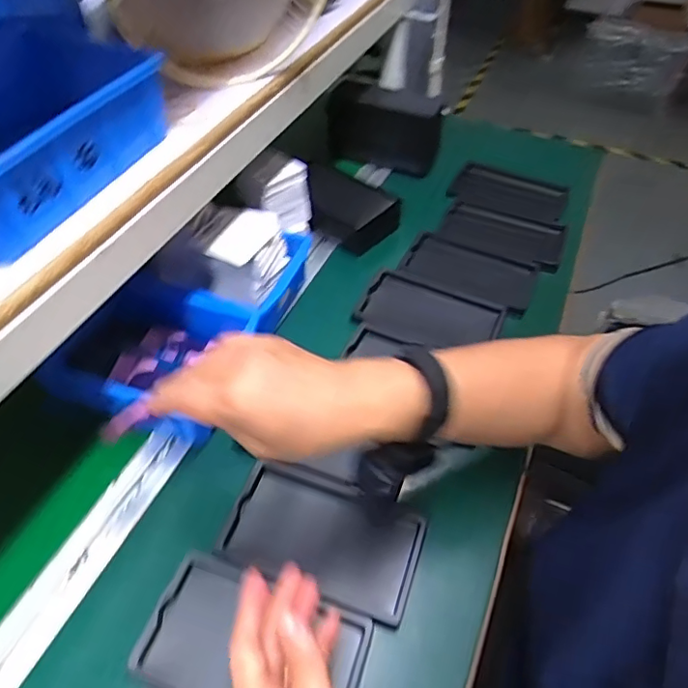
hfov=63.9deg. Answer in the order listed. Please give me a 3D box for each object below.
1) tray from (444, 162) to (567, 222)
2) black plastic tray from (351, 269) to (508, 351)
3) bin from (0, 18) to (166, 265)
[{"bbox_3d":[0.245,-0.228,0.823,0.161,0.013,0.098,21,53,16],"label":"tray"},{"bbox_3d":[0.101,-0.034,0.645,0.159,0.016,0.095,17,52,13],"label":"black plastic tray"},{"bbox_3d":[-0.227,-0.152,0.395,0.127,0.062,0.197,19,52,15],"label":"bin"}]

